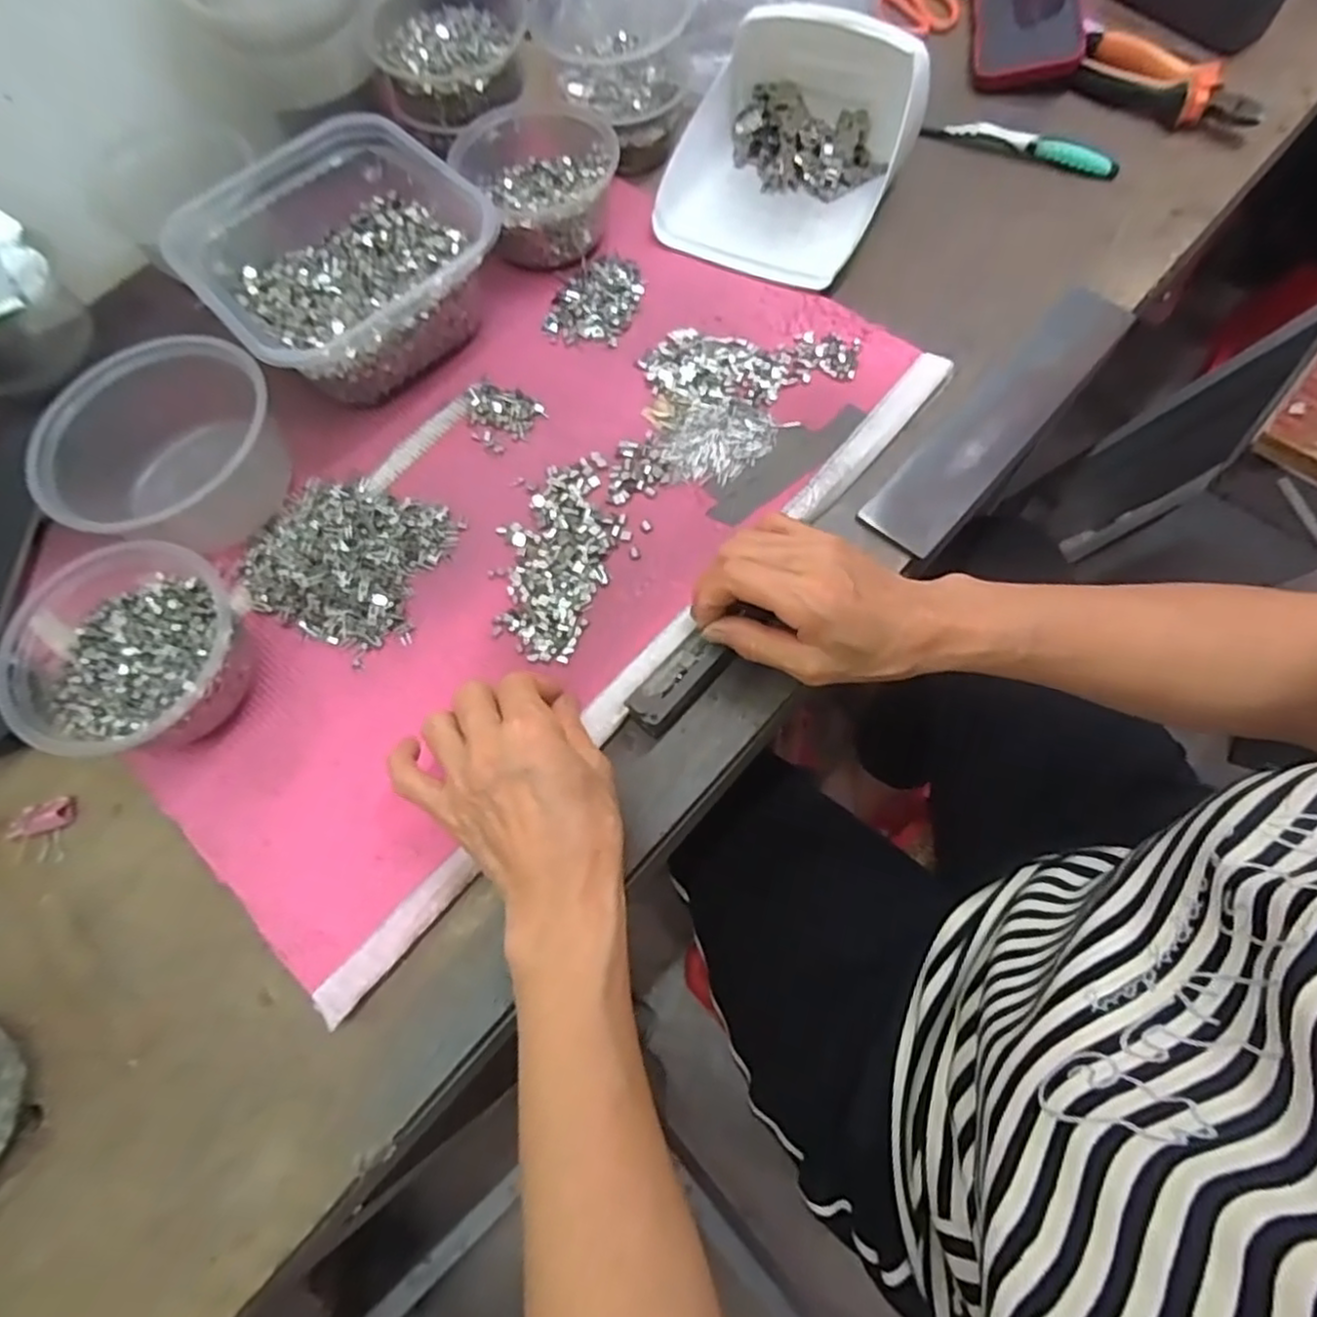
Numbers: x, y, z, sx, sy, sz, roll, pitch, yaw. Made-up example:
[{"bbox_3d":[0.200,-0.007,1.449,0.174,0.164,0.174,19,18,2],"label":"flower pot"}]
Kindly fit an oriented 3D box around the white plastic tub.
[{"bbox_3d":[0.094,-0.373,0.499,0.157,0.080,0.178,23,72,11],"label":"white plastic tub"}]

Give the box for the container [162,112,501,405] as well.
[{"bbox_3d":[-0.210,-0.263,0.471,0.172,0.069,0.164,-39,72,-11],"label":"container"}]

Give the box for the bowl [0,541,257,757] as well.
[{"bbox_3d":[-0.282,0.003,0.381,0.103,0.062,0.110,-1,68,3],"label":"bowl"}]

